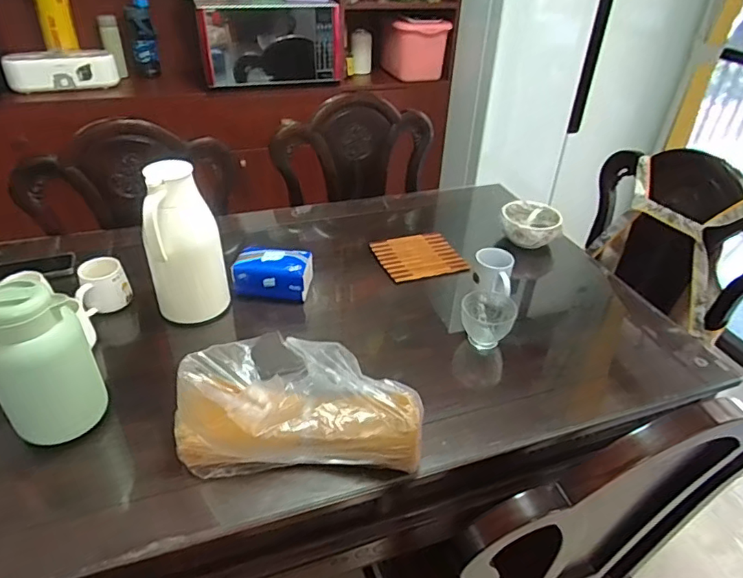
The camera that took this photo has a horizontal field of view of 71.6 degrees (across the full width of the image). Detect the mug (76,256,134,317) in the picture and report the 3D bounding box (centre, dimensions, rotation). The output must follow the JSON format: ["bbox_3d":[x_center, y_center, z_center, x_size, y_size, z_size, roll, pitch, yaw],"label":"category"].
[{"bbox_3d":[-0.542,0.002,1.047,0.096,0.096,0.088,-15,39,-22],"label":"mug"}]

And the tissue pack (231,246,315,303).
[{"bbox_3d":[-0.216,-0.034,1.139,0.168,0.077,0.096,3,36,1],"label":"tissue pack"}]

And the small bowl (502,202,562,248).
[{"bbox_3d":[0.426,-0.174,1.374,0.155,0.061,0.148,2,36,-1],"label":"small bowl"}]

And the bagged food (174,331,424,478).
[{"bbox_3d":[-0.107,0.163,0.803,0.363,0.141,0.228,1,36,-3],"label":"bagged food"}]

